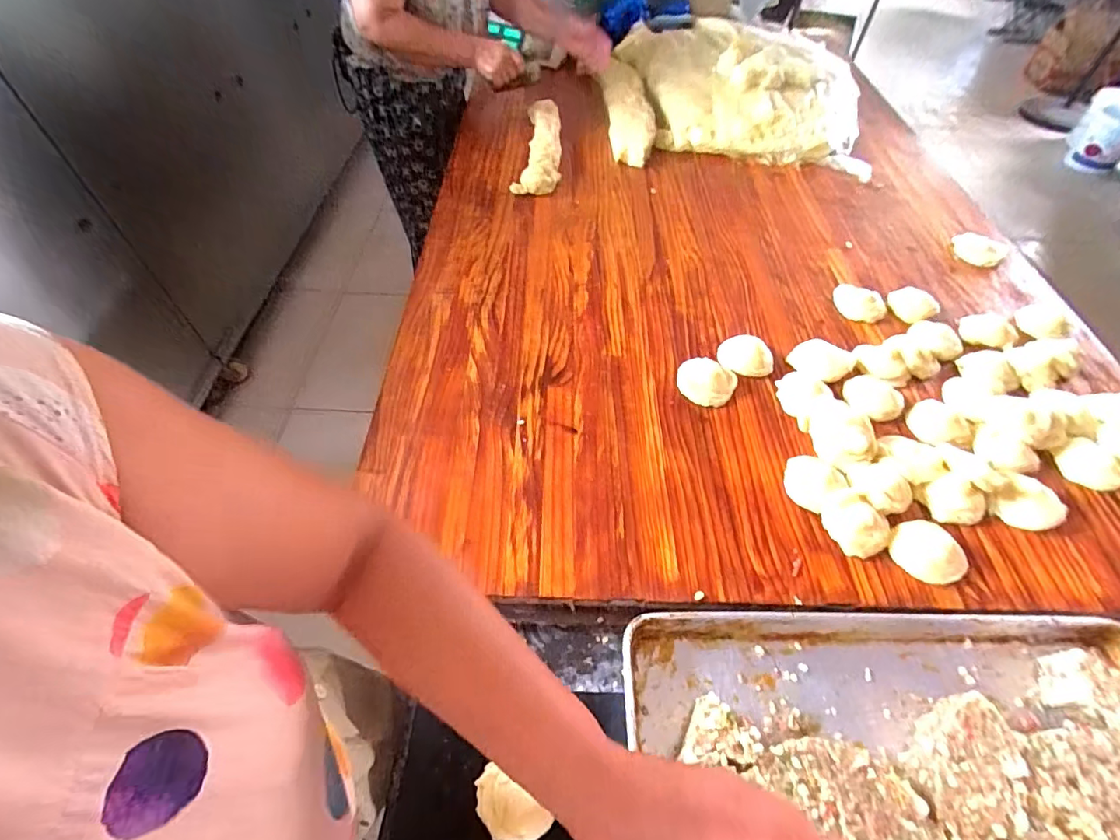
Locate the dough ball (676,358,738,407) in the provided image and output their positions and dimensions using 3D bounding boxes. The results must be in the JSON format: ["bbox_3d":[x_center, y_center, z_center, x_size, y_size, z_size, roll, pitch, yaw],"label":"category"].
[{"bbox_3d":[0.230,-0.060,0.770,0.092,0.031,0.076,9,53,4],"label":"dough ball"}]

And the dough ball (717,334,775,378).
[{"bbox_3d":[0.300,-0.103,0.804,0.085,0.030,0.059,25,56,16],"label":"dough ball"}]

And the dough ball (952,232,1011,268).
[{"bbox_3d":[0.855,-0.348,1.020,0.095,0.034,0.067,31,58,19],"label":"dough ball"}]

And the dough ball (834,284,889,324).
[{"bbox_3d":[0.527,-0.208,0.886,0.056,0.041,0.092,-36,62,-25],"label":"dough ball"}]

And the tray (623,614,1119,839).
[{"bbox_3d":[0.372,0.394,0.467,0.576,0.067,0.396,1,53,-2],"label":"tray"}]

